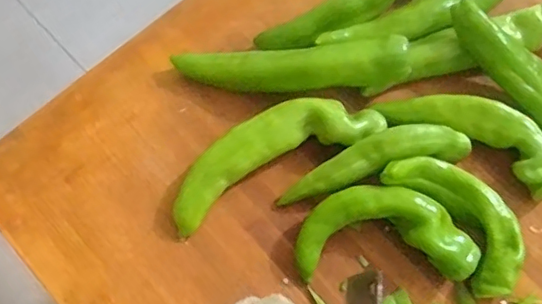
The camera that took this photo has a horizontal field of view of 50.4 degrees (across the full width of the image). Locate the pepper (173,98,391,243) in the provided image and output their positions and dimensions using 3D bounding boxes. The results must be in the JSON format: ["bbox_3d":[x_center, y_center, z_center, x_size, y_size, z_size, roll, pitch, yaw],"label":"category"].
[{"bbox_3d":[-0.003,0.000,0.507,0.191,0.043,0.062,-25,74,-8],"label":"pepper"}]

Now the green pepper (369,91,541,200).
[{"bbox_3d":[0.182,-0.019,0.512,0.168,0.040,0.055,29,74,9],"label":"green pepper"}]

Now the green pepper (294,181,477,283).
[{"bbox_3d":[0.095,0.068,0.480,0.147,0.045,0.075,2,72,1],"label":"green pepper"}]

